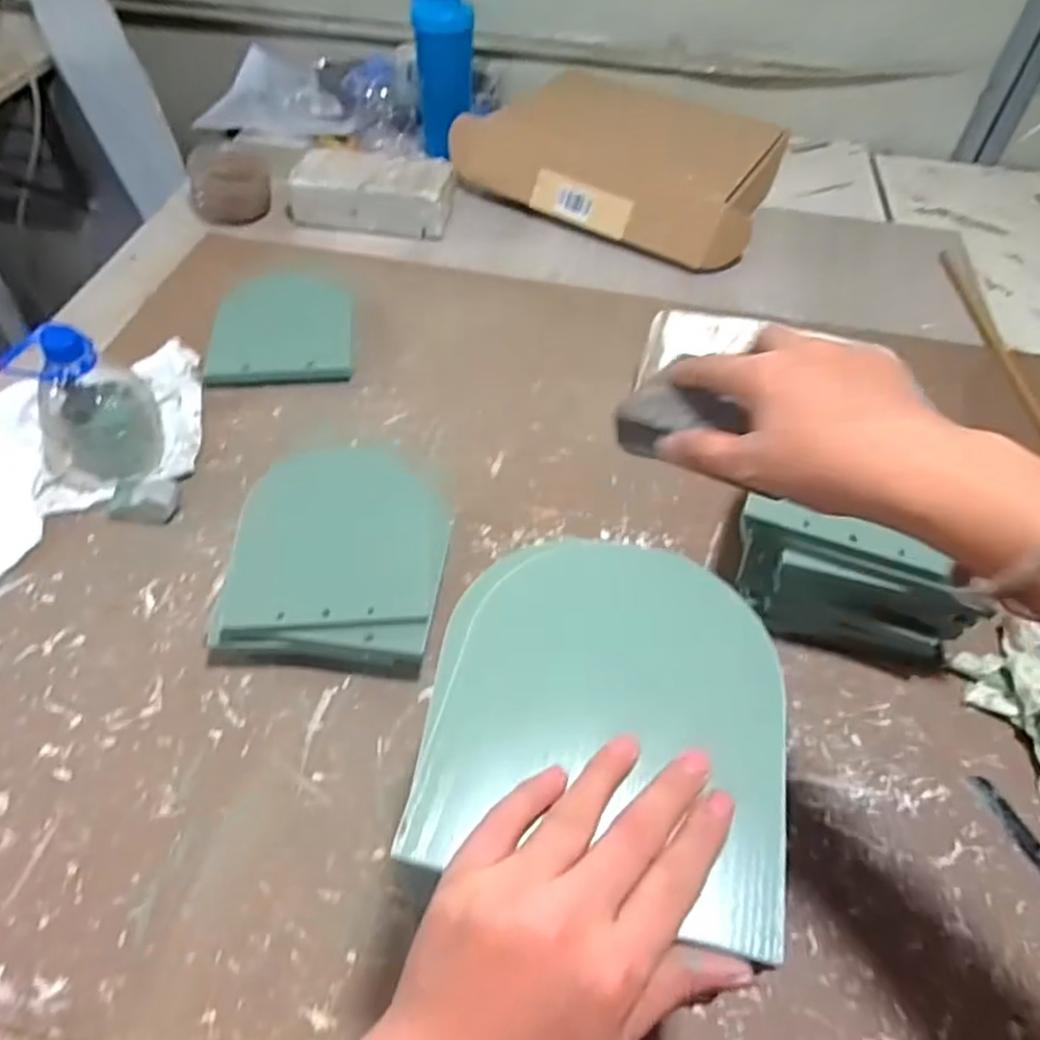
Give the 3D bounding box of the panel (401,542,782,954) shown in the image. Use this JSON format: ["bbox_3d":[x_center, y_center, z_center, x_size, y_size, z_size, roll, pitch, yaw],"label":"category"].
[{"bbox_3d":[0.039,0.082,0.322,0.151,0.020,0.164,11,50,6],"label":"panel"}]

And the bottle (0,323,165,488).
[{"bbox_3d":[-0.381,-0.110,0.641,0.086,0.144,0.090,5,50,0],"label":"bottle"}]

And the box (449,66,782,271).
[{"bbox_3d":[0.139,-0.524,1.008,0.427,0.156,0.252,23,52,15],"label":"box"}]

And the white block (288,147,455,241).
[{"bbox_3d":[-0.198,-0.445,0.979,0.205,0.059,0.118,10,50,4],"label":"white block"}]

